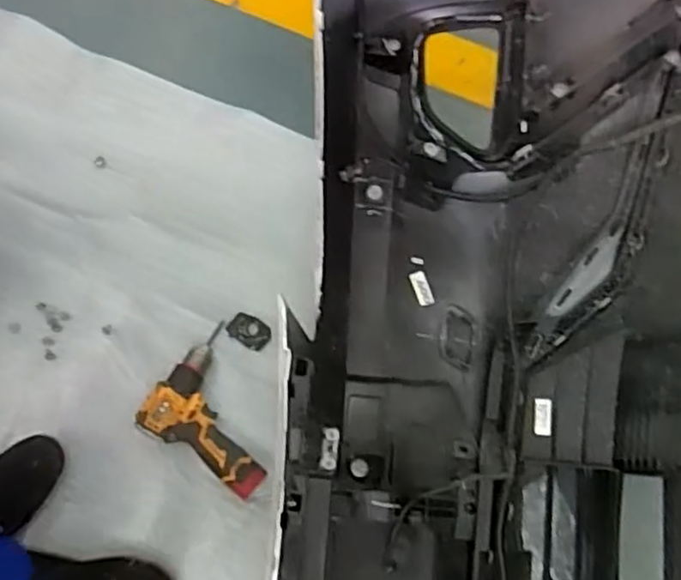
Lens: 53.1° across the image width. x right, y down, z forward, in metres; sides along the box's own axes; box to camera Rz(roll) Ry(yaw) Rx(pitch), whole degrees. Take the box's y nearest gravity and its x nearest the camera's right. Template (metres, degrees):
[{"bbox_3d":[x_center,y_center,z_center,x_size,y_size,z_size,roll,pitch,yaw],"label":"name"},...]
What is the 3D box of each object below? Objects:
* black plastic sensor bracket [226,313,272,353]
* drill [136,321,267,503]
[{"bbox_3d":[-0.138,0.066,1.051,0.064,0.008,0.048,31,79,6],"label":"black plastic sensor bracket"},{"bbox_3d":[-0.169,0.183,0.993,0.203,0.061,0.163,41,80,8],"label":"drill"}]

